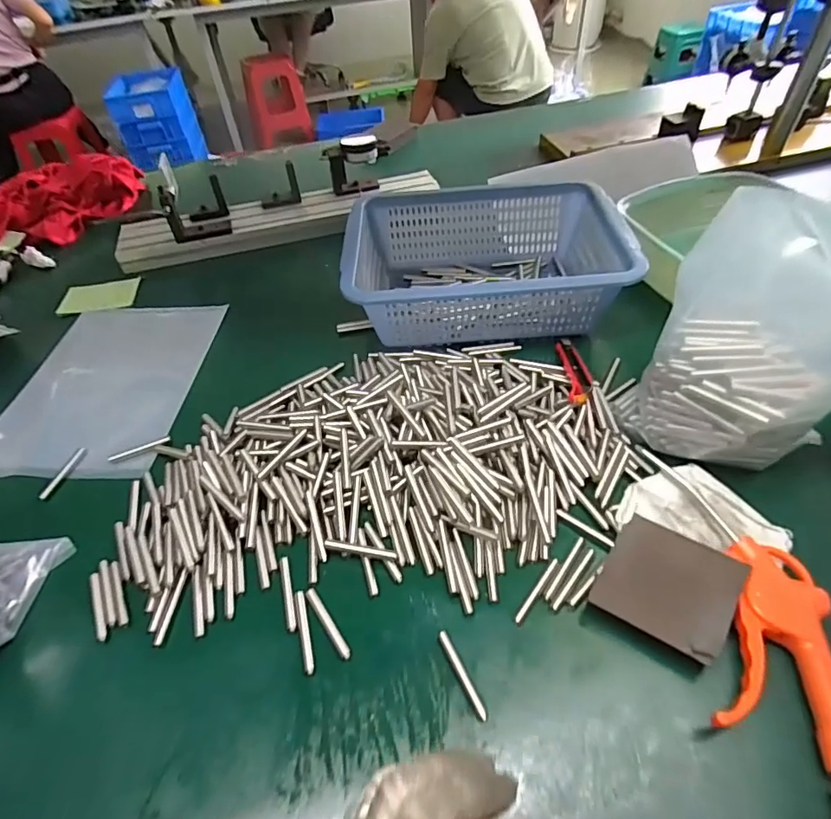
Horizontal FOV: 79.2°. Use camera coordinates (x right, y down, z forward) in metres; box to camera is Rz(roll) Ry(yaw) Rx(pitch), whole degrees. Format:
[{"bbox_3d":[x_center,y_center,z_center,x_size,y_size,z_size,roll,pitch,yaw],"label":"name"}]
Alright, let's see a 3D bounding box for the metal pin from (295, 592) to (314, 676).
[{"bbox_3d":[-0.079,0.156,0.356,0.006,0.004,0.058,-14,47,-8],"label":"metal pin"}]

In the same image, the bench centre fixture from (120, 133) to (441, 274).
[{"bbox_3d":[-0.205,-0.320,0.762,0.489,0.093,0.102,-15,47,-8],"label":"bench centre fixture"}]

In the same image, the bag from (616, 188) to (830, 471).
[{"bbox_3d":[0.261,-0.046,0.384,0.140,0.180,0.105,33,58,31],"label":"bag"}]

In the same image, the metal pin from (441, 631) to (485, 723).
[{"bbox_3d":[0.031,0.176,0.335,0.007,0.004,0.058,-22,49,-14],"label":"metal pin"}]

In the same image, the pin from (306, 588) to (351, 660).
[{"bbox_3d":[-0.064,0.152,0.361,0.007,0.004,0.059,-29,51,-20],"label":"pin"}]

